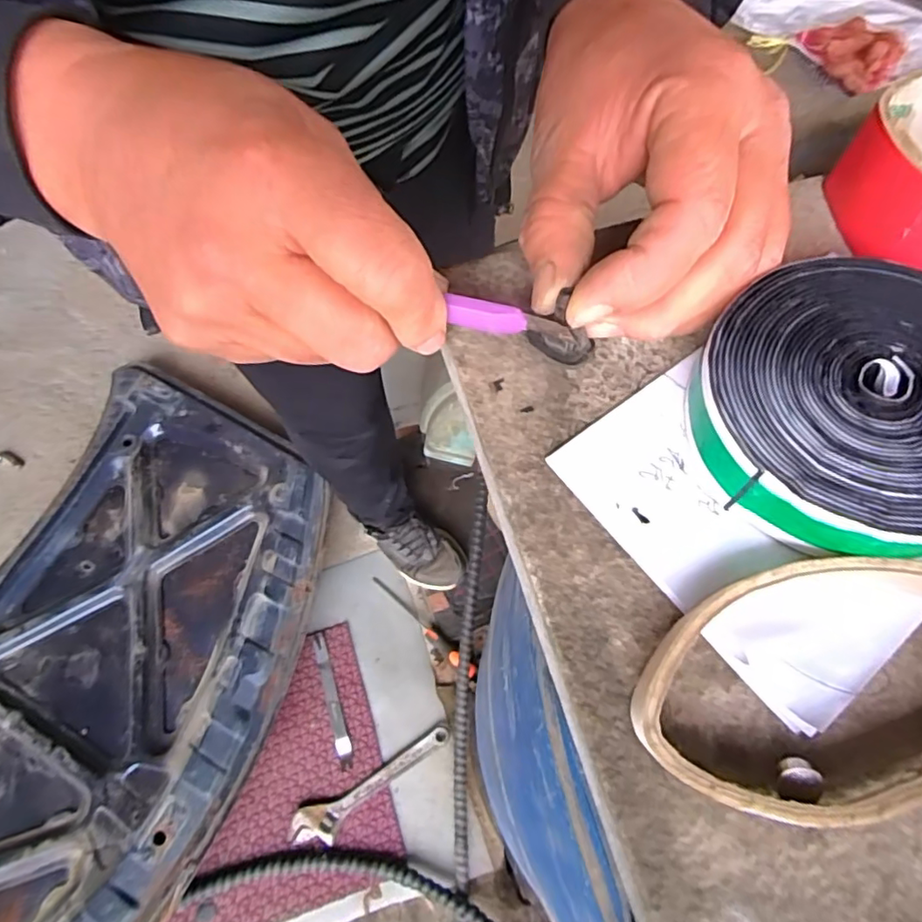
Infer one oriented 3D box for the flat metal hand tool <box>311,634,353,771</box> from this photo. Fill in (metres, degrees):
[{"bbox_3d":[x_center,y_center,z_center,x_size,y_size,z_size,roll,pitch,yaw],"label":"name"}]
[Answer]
[{"bbox_3d":[-0.229,0.419,1.033,0.026,0.010,0.235,-18,58,-8],"label":"flat metal hand tool"}]

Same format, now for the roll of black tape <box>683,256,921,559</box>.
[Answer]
[{"bbox_3d":[0.124,-0.017,0.180,0.096,0.028,0.090,0,63,0],"label":"roll of black tape"}]

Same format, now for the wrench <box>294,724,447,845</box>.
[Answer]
[{"bbox_3d":[-0.142,0.537,0.956,0.282,0.020,0.064,-25,66,-13],"label":"wrench"}]

